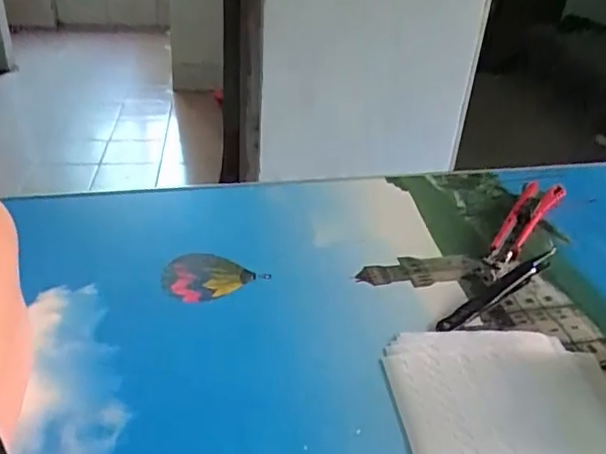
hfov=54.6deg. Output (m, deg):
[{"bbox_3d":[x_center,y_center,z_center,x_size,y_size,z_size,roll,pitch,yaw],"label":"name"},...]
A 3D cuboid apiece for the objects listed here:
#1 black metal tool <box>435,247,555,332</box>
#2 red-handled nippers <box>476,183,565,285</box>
[{"bbox_3d":[0.119,0.036,0.353,0.108,0.011,0.012,-21,39,-32],"label":"black metal tool"},{"bbox_3d":[0.152,-0.001,0.415,0.027,0.009,0.142,23,38,29],"label":"red-handled nippers"}]

